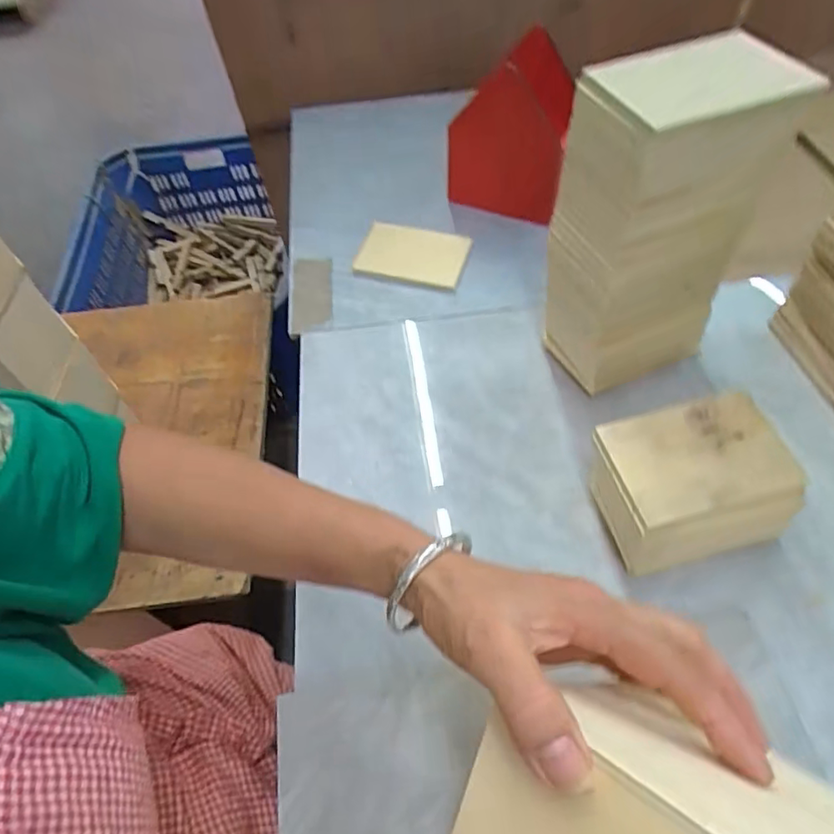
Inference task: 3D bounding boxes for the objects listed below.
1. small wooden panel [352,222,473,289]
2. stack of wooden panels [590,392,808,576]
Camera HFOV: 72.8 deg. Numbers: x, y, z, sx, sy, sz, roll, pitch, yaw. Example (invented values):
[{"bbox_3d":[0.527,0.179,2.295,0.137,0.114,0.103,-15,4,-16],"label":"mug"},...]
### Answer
[{"bbox_3d":[-0.005,-0.169,0.585,0.109,0.009,0.075,12,66,7],"label":"small wooden panel"},{"bbox_3d":[0.177,0.048,0.383,0.120,0.072,0.083,-12,55,-5],"label":"stack of wooden panels"}]

